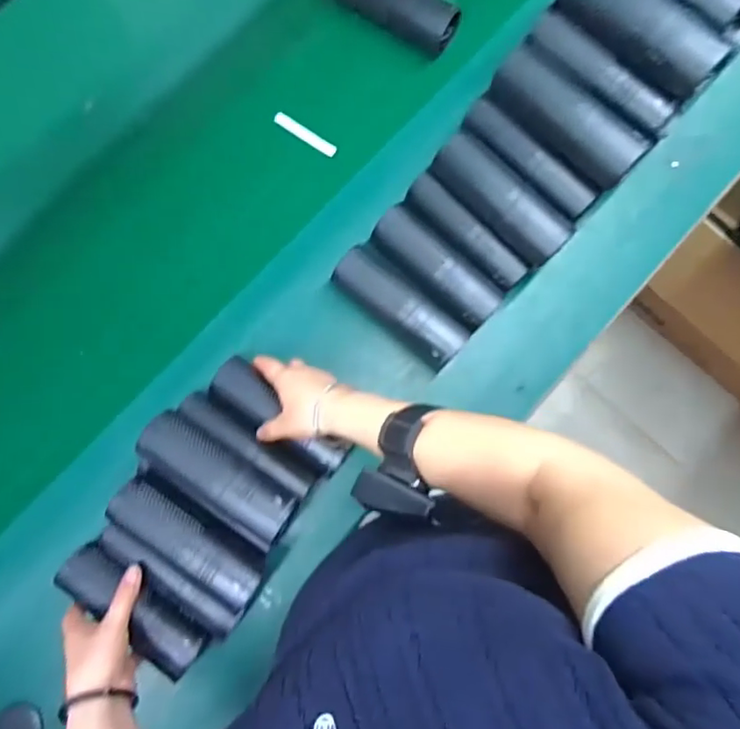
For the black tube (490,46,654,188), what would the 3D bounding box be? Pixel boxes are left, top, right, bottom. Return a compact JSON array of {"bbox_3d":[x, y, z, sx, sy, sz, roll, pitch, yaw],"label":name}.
[{"bbox_3d":[0.192,-0.242,0.546,0.162,0.048,0.053,44,84,6],"label":"black tube"}]

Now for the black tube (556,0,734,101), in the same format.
[{"bbox_3d":[0.246,-0.315,0.509,0.161,0.045,0.050,41,83,6],"label":"black tube"}]

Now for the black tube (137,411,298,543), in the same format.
[{"bbox_3d":[-0.148,0.111,0.549,0.170,0.048,0.055,32,82,5],"label":"black tube"}]

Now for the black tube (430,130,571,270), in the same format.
[{"bbox_3d":[0.137,-0.175,0.588,0.160,0.045,0.050,43,83,6],"label":"black tube"}]

